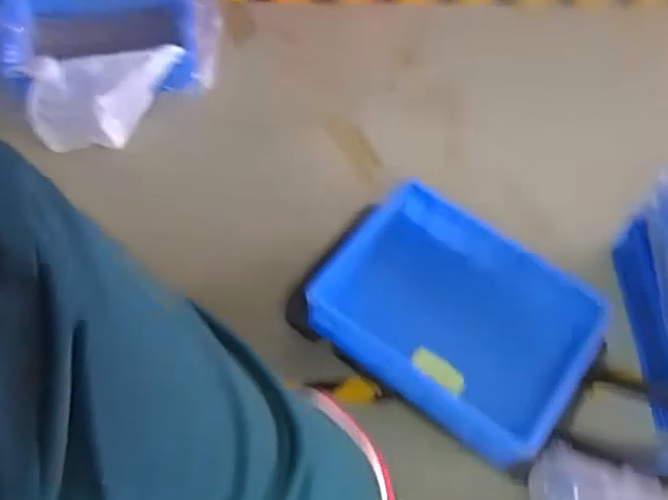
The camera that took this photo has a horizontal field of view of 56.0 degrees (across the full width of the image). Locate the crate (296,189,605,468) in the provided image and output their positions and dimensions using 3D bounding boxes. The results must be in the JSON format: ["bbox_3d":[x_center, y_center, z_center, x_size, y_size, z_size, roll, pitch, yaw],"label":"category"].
[{"bbox_3d":[0.196,0.114,1.075,0.448,0.139,0.311,38,66,18],"label":"crate"}]

